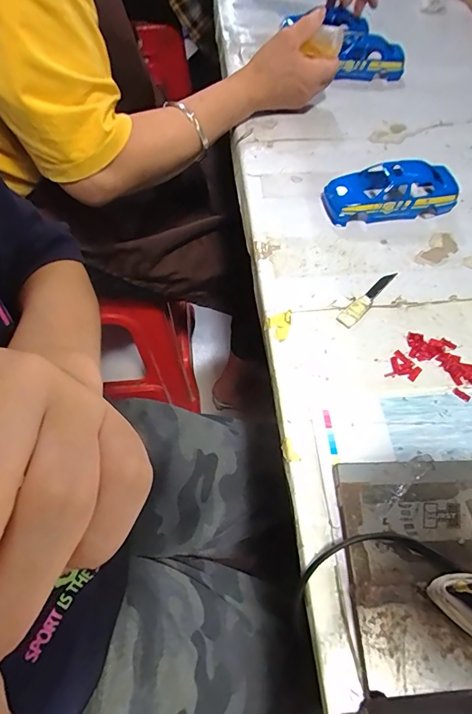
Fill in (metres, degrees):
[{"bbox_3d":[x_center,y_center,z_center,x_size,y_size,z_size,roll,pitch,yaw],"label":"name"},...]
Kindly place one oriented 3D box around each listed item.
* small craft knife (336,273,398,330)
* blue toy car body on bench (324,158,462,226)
[{"bbox_3d":[0.117,-0.051,0.361,0.078,0.004,0.015,-37,66,-22],"label":"small craft knife"},{"bbox_3d":[0.153,-0.165,0.415,0.127,0.049,0.063,-2,57,11],"label":"blue toy car body on bench"}]

